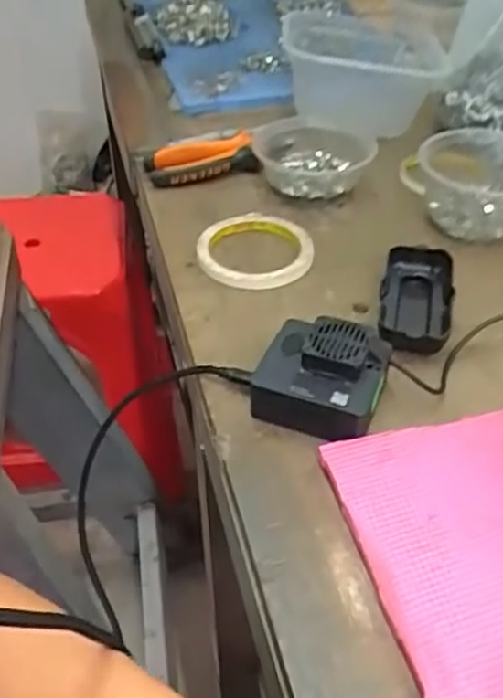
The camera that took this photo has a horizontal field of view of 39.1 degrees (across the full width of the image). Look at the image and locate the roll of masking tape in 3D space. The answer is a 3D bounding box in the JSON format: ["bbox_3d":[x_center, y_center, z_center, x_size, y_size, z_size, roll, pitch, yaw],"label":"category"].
[{"bbox_3d":[0.004,-0.086,0.607,0.098,0.015,0.098,0,43,0],"label":"roll of masking tape"}]

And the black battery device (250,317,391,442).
[{"bbox_3d":[0.046,0.017,0.469,0.081,0.043,0.072,16,46,18],"label":"black battery device"}]

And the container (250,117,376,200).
[{"bbox_3d":[0.059,-0.189,0.690,0.112,0.039,0.104,-1,43,-1],"label":"container"}]

